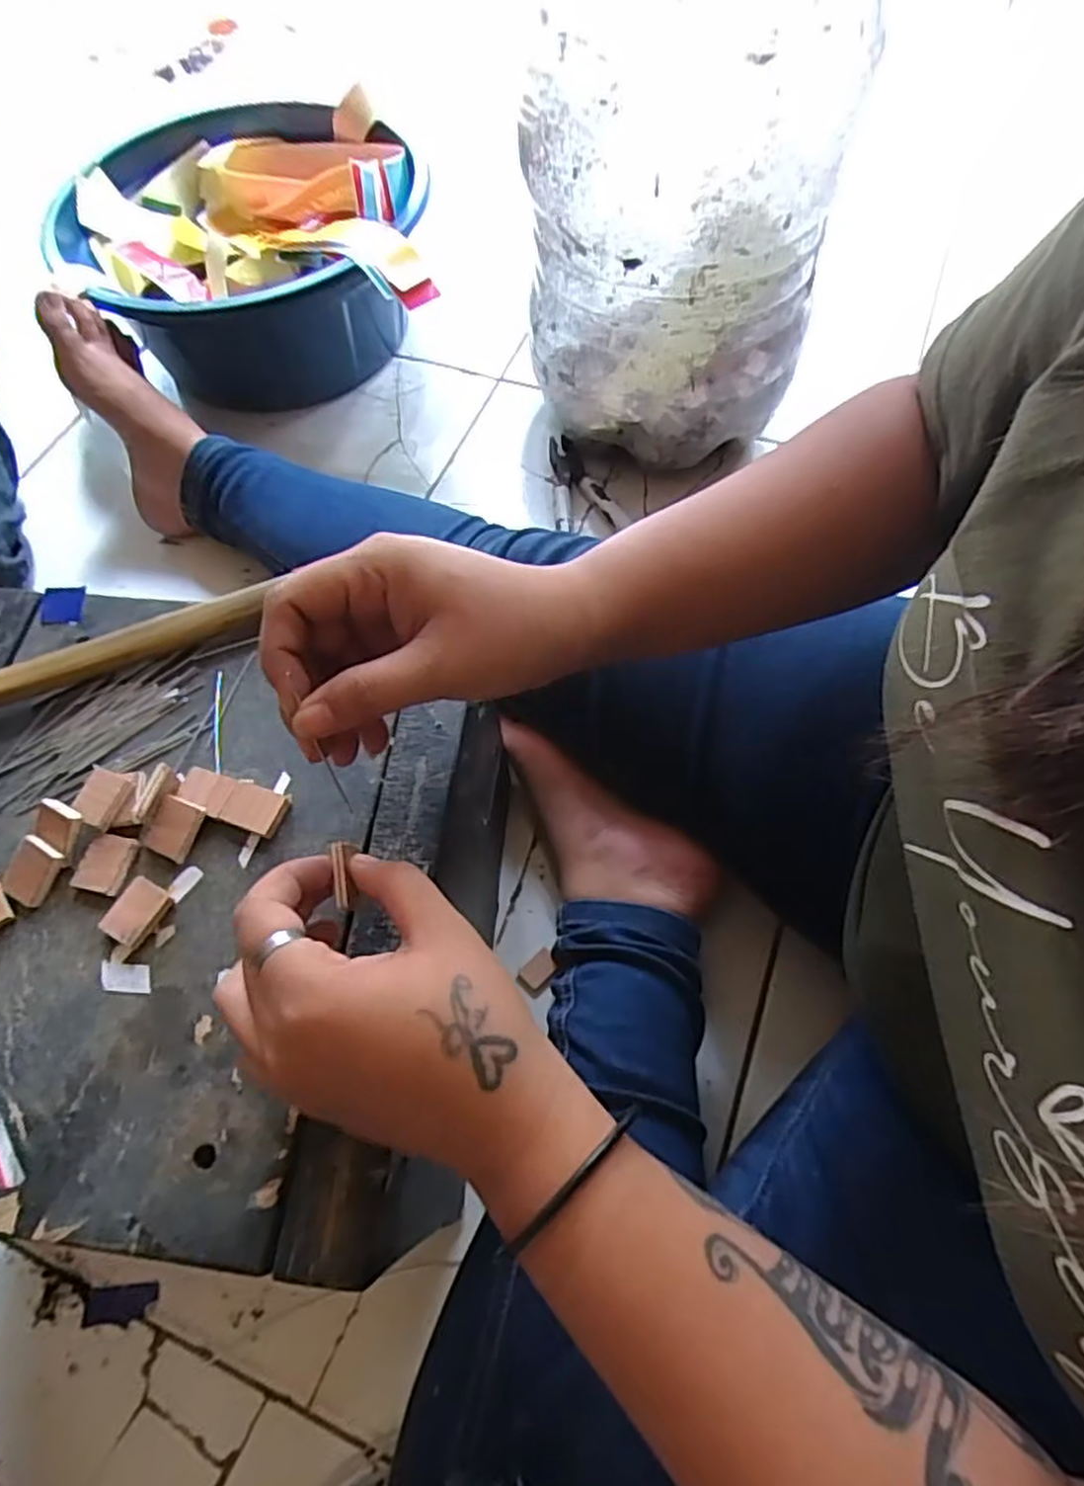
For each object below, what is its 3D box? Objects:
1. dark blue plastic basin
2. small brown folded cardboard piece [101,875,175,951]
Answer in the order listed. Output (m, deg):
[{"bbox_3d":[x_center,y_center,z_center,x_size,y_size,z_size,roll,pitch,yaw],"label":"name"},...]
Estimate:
[{"bbox_3d":[-0.291,-0.500,0.744,0.325,0.156,0.352,-1,63,2],"label":"dark blue plastic basin"},{"bbox_3d":[-0.170,0.070,0.305,0.020,0.004,0.025,24,67,14],"label":"small brown folded cardboard piece"}]

